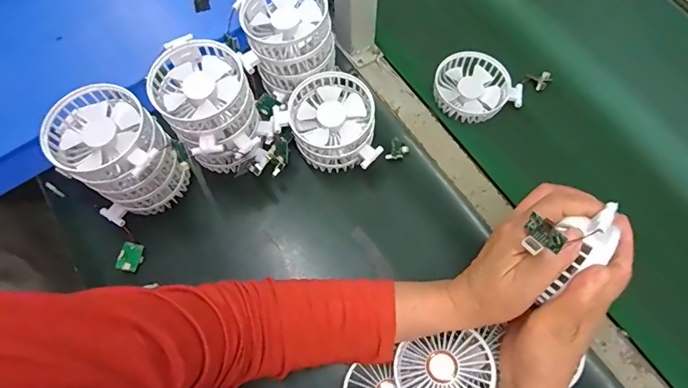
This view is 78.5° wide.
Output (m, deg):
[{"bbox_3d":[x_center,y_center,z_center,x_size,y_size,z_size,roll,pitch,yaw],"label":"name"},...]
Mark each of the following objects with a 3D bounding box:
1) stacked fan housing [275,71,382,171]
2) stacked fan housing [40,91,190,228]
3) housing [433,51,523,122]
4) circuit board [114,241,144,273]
[{"bbox_3d":[-0.015,-0.079,0.479,0.112,0.077,0.087,11,68,4],"label":"stacked fan housing"},{"bbox_3d":[-0.224,-0.037,0.441,0.102,0.124,0.098,-16,69,-7],"label":"stacked fan housing"},{"bbox_3d":[0.162,-0.133,0.528,0.093,0.025,0.090,0,68,0],"label":"housing"},{"bbox_3d":[-0.233,0.070,0.462,0.024,0.004,0.032,27,54,-30],"label":"circuit board"}]

